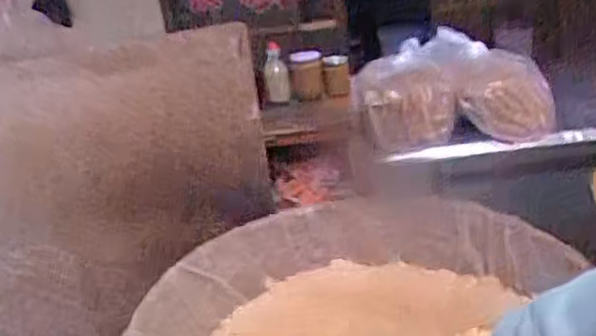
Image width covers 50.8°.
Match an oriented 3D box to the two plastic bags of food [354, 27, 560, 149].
[{"bbox_3d":[0.293,-0.149,1.239,0.359,0.197,0.194,-8,19,-1],"label":"two plastic bags of food"}]

